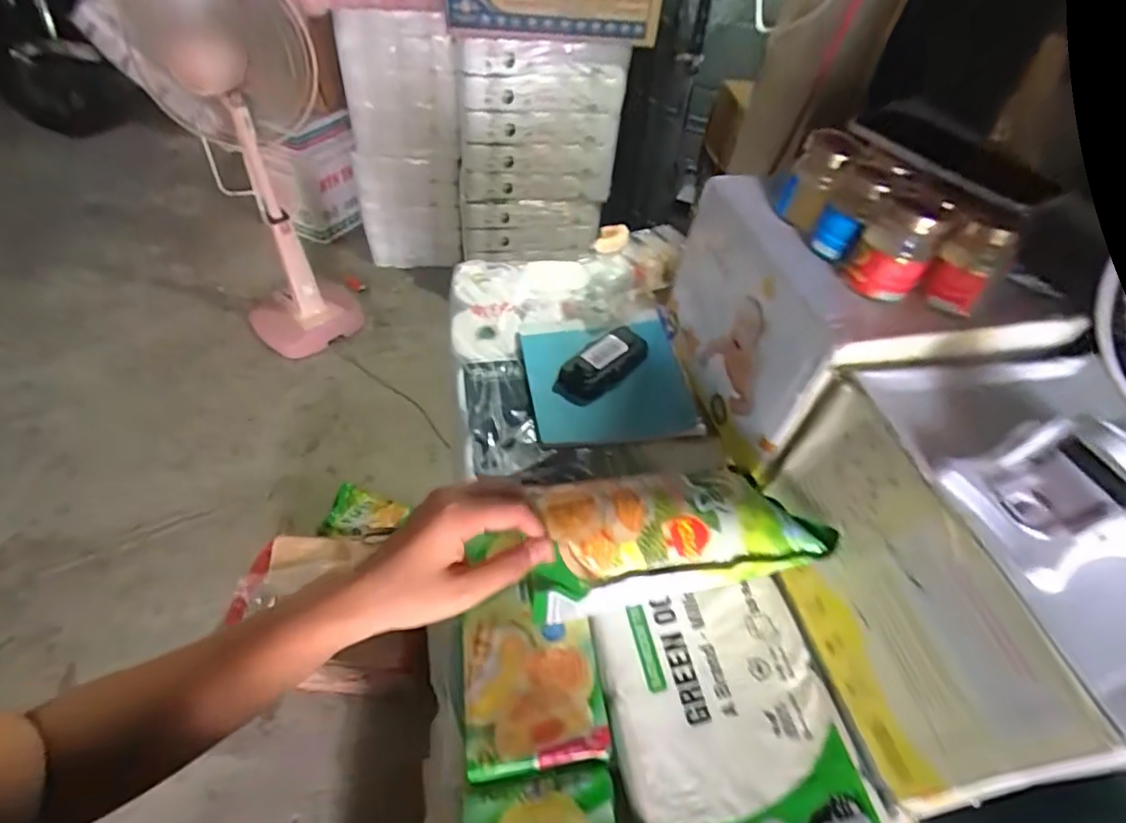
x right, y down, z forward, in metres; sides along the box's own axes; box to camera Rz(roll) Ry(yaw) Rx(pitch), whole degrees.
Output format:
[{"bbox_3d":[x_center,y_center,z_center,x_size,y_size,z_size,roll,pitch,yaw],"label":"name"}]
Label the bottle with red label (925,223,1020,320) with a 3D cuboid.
[{"bbox_3d":[0.304,-0.109,0.427,0.043,0.060,0.031,33,54,23],"label":"bottle with red label"}]

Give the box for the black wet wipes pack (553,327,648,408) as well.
[{"bbox_3d":[0.045,-0.053,0.615,0.046,0.031,0.116,38,56,26],"label":"black wet wipes pack"}]

